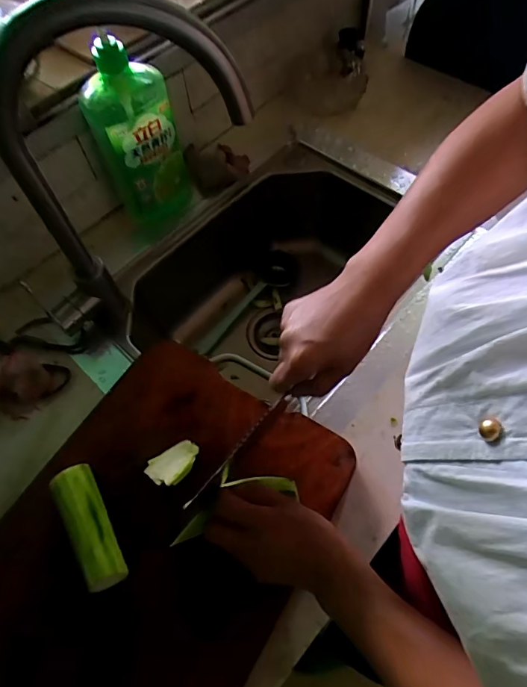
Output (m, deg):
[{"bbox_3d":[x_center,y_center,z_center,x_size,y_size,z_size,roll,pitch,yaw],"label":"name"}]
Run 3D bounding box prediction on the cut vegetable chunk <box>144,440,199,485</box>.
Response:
[{"bbox_3d":[-0.091,0.126,0.443,0.055,0.020,0.035,-31,65,-12],"label":"cut vegetable chunk"}]

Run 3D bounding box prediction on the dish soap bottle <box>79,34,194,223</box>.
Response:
[{"bbox_3d":[-0.167,-0.274,0.570,0.105,0.214,0.072,-18,63,-6],"label":"dish soap bottle"}]

